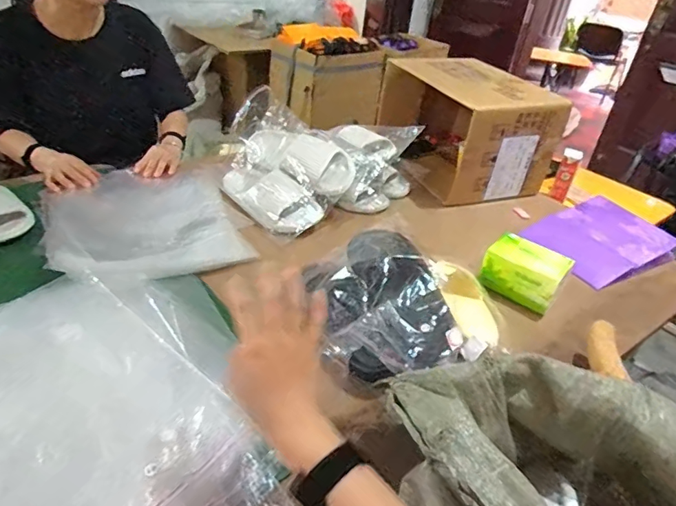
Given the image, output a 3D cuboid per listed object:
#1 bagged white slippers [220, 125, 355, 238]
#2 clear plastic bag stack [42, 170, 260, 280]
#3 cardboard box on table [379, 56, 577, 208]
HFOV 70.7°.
[{"bbox_3d":[-0.128,-0.185,1.053,0.221,0.130,0.309,-18,41,-33],"label":"bagged white slippers"},{"bbox_3d":[-0.383,-0.080,0.941,0.336,0.045,0.419,-11,38,-25],"label":"clear plastic bag stack"},{"bbox_3d":[0.325,-0.324,1.223,0.320,0.253,0.372,-9,37,-22],"label":"cardboard box on table"}]

